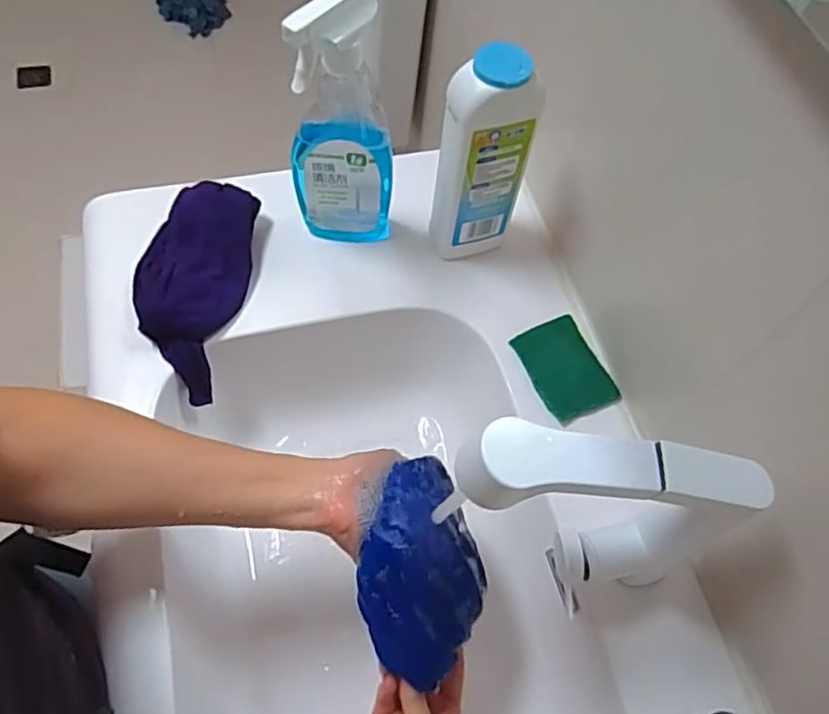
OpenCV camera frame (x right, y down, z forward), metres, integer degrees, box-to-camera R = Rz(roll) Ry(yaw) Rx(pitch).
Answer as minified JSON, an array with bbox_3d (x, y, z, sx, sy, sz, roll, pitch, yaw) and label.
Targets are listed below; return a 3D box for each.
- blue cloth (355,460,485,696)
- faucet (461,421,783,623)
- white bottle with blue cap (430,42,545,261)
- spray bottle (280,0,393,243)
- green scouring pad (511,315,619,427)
[{"bbox_3d":[0.008,0.162,0.504,0.095,0.069,0.147,17,61,6],"label":"blue cloth"},{"bbox_3d":[0.115,0.108,0.436,0.190,0.189,0.056,7,61,0],"label":"faucet"},{"bbox_3d":[0.060,-0.179,0.613,0.078,0.224,0.052,-17,64,-13],"label":"white bottle with blue cap"},{"bbox_3d":[-0.066,-0.197,0.592,0.089,0.272,0.060,-13,63,-11],"label":"spray bottle"},{"bbox_3d":[0.145,0.011,0.630,0.068,0.011,0.098,-23,65,-16],"label":"green scouring pad"}]

